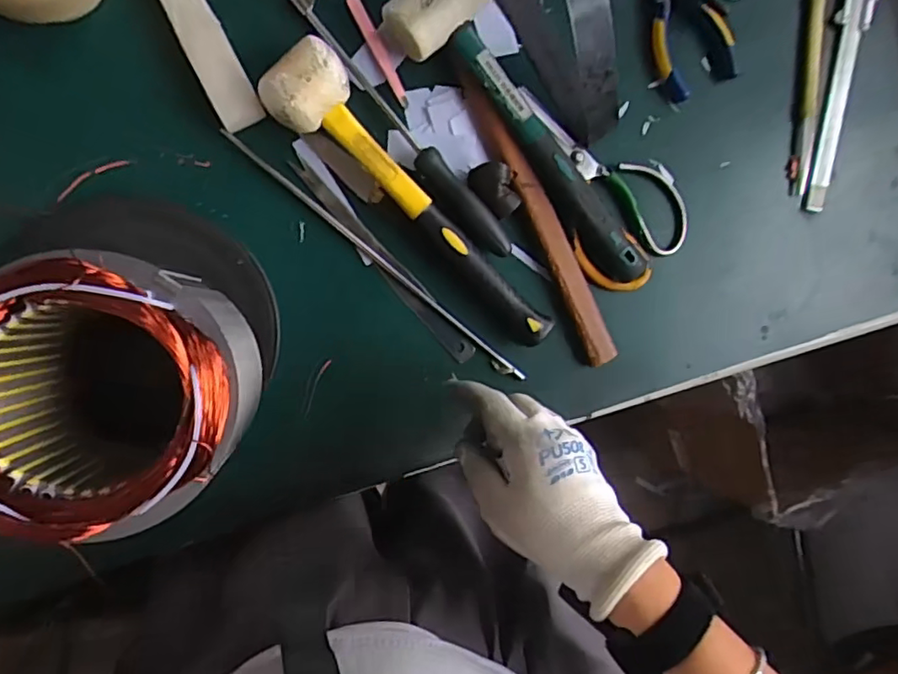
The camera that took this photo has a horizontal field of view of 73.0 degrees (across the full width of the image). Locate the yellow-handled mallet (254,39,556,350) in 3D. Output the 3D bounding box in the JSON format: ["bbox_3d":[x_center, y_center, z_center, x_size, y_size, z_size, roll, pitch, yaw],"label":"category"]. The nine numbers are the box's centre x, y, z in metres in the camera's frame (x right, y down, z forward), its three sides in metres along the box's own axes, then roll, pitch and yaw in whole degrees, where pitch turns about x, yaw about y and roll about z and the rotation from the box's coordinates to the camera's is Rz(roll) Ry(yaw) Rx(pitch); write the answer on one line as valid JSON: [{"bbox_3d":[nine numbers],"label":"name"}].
[{"bbox_3d":[-0.022,-0.098,0.466,0.061,0.043,0.285,-45,101,-3],"label":"yellow-handled mallet"}]

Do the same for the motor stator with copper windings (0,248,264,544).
[{"bbox_3d":[-0.190,0.030,0.364,0.143,0.148,0.145,0,91,-8],"label":"motor stator with copper windings"}]

